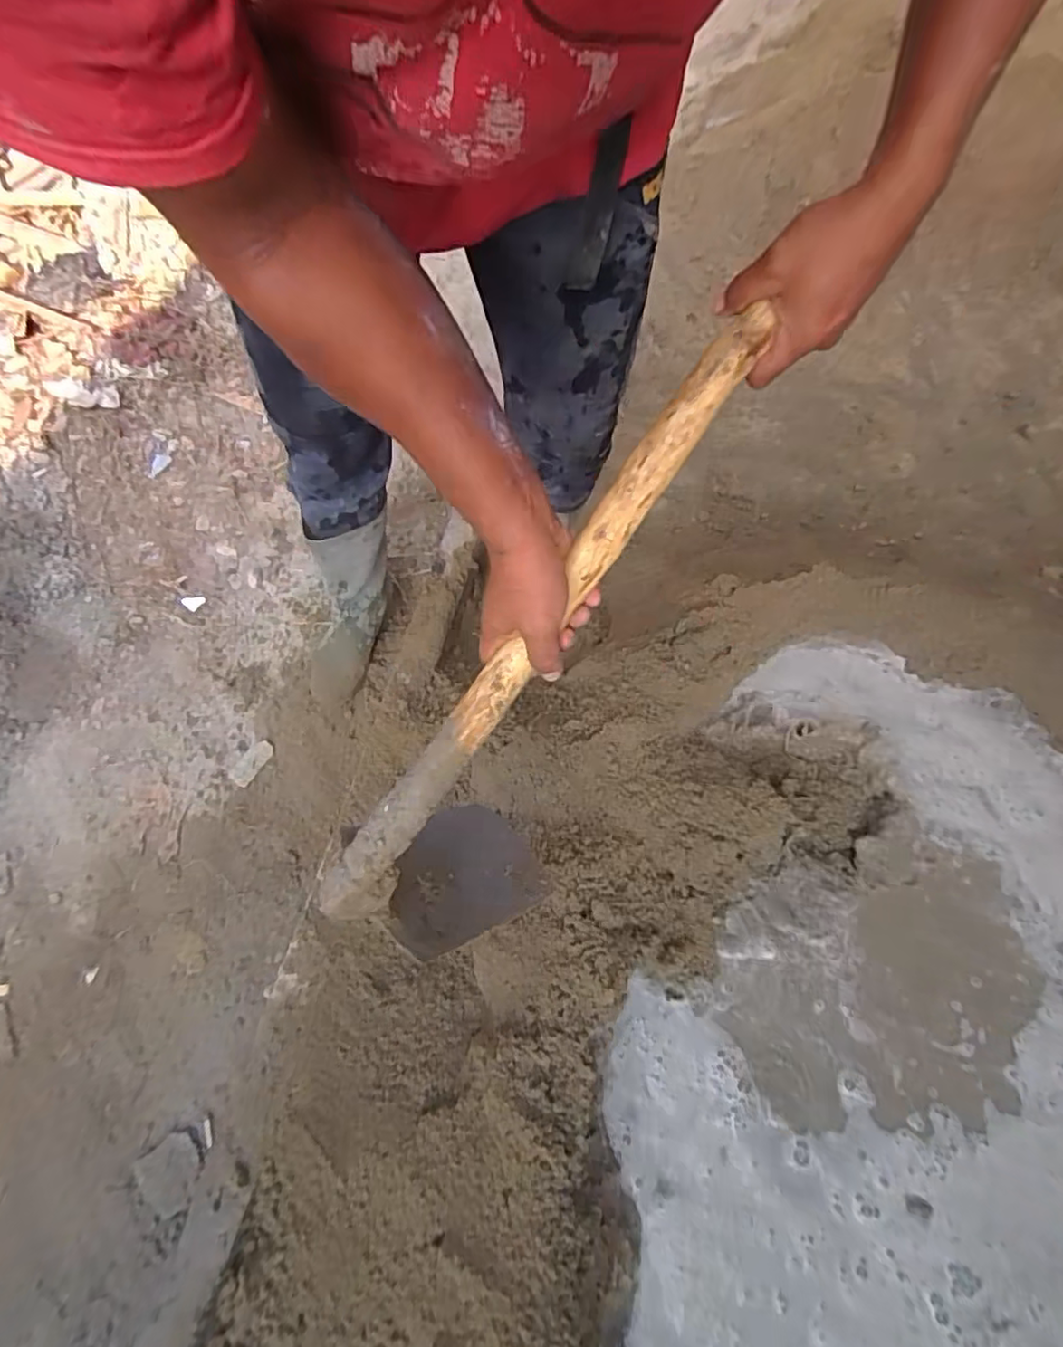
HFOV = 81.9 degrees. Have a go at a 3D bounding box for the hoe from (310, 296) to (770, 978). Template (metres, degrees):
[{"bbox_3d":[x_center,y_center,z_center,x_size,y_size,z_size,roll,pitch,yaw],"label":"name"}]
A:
[{"bbox_3d":[0.026,-0.015,0.561,0.149,0.227,0.595,30,110,9],"label":"hoe"}]

